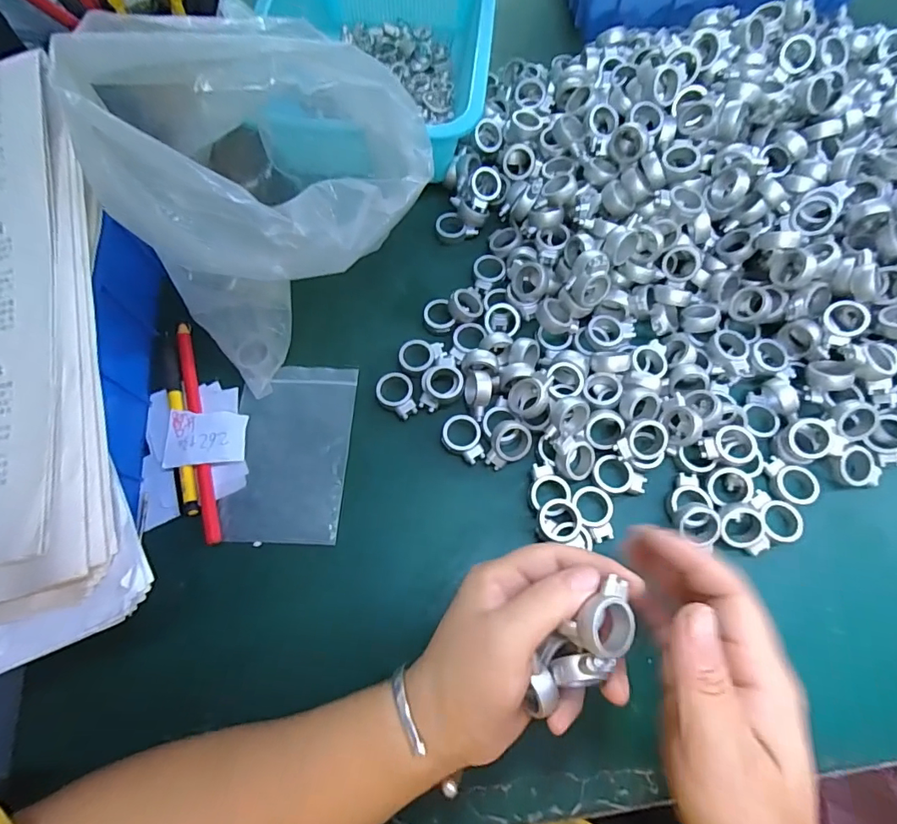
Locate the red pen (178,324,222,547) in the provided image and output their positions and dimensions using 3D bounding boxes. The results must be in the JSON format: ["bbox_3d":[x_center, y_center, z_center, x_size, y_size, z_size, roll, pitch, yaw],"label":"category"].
[{"bbox_3d":[-0.172,0.009,0.328,0.009,0.011,0.163,-17,69,-6],"label":"red pen"}]

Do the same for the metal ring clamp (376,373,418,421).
[{"bbox_3d":[-0.036,-0.012,0.337,0.025,0.010,0.034,-33,71,-12],"label":"metal ring clamp"}]

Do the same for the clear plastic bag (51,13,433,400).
[{"bbox_3d":[-0.104,-0.120,0.292,0.160,0.174,0.156,10,68,5],"label":"clear plastic bag"}]

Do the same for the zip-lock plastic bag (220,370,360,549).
[{"bbox_3d":[-0.106,0.025,0.328,0.075,0.006,0.123,2,67,1],"label":"zip-lock plastic bag"}]

